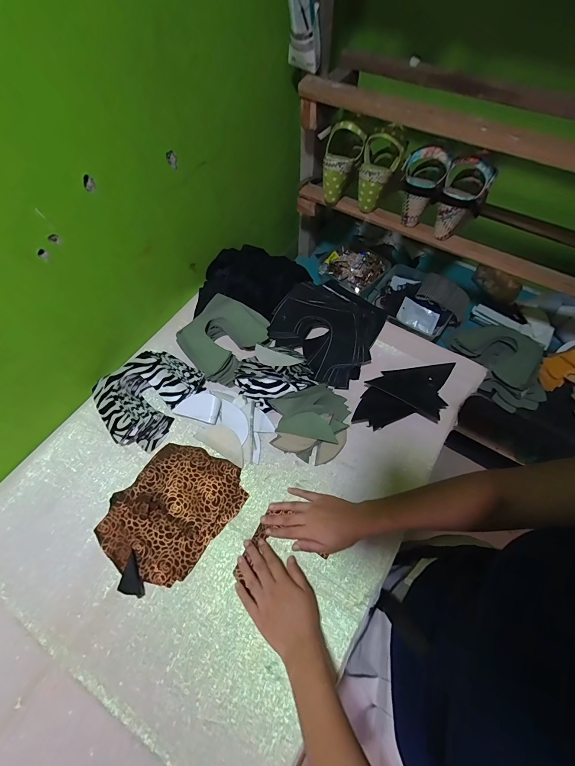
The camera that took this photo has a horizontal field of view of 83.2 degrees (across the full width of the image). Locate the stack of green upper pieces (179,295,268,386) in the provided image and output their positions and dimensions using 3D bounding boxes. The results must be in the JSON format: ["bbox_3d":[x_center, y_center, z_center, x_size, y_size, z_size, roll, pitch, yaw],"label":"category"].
[{"bbox_3d":[-0.134,-0.092,0.657,0.153,0.053,0.163,33,65,17],"label":"stack of green upper pieces"}]

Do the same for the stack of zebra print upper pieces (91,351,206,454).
[{"bbox_3d":[-0.262,0.018,0.600,0.153,0.060,0.182,35,65,18],"label":"stack of zebra print upper pieces"}]

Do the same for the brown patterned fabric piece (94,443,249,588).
[{"bbox_3d":[-0.179,0.194,0.515,0.173,0.041,0.212,34,65,17],"label":"brown patterned fabric piece"}]

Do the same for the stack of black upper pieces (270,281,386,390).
[{"bbox_3d":[0.084,-0.120,0.679,0.223,0.033,0.213,37,66,18],"label":"stack of black upper pieces"}]

